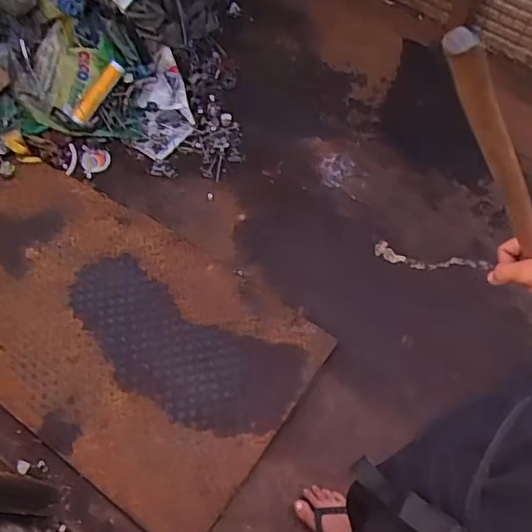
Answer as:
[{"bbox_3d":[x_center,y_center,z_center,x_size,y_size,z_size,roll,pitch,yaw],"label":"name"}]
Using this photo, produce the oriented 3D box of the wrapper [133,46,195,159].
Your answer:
[{"bbox_3d":[-0.284,-0.449,1.597,0.161,0.065,0.303,1,88,-19],"label":"wrapper"}]

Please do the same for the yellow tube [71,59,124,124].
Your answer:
[{"bbox_3d":[-0.459,-0.474,1.528,0.033,0.036,0.194,34,83,15],"label":"yellow tube"}]

